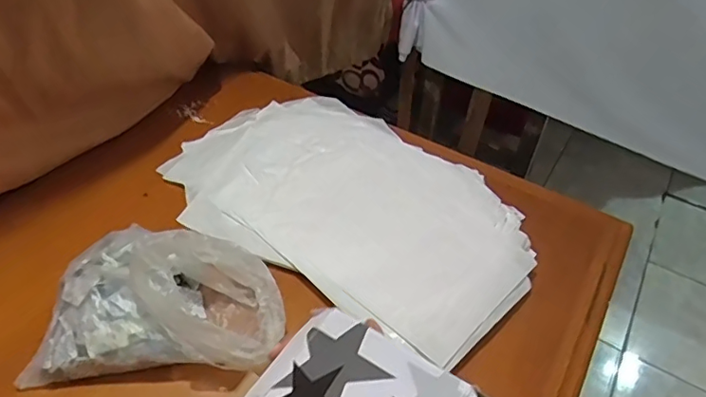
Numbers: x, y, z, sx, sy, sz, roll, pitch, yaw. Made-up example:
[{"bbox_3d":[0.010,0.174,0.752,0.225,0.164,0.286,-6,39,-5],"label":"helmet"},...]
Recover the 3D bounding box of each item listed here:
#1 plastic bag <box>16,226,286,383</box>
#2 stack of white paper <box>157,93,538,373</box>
[{"bbox_3d":[-0.209,0.099,0.597,0.262,0.111,0.174,2,44,-3],"label":"plastic bag"},{"bbox_3d":[-0.004,-0.003,0.765,0.515,0.027,0.343,34,51,26],"label":"stack of white paper"}]

